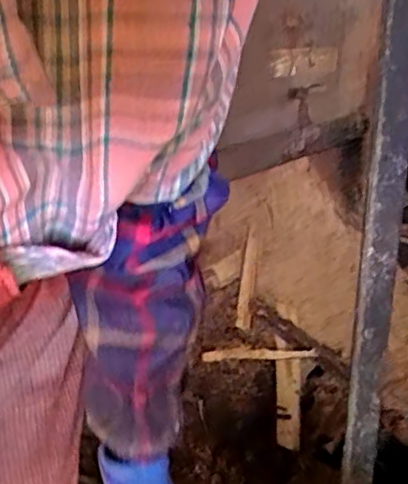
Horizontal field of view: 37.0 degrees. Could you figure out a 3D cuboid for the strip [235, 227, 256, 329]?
[{"bbox_3d":[0.130,0.105,1.809,0.034,0.026,0.382,2,44,8],"label":"strip"}]

